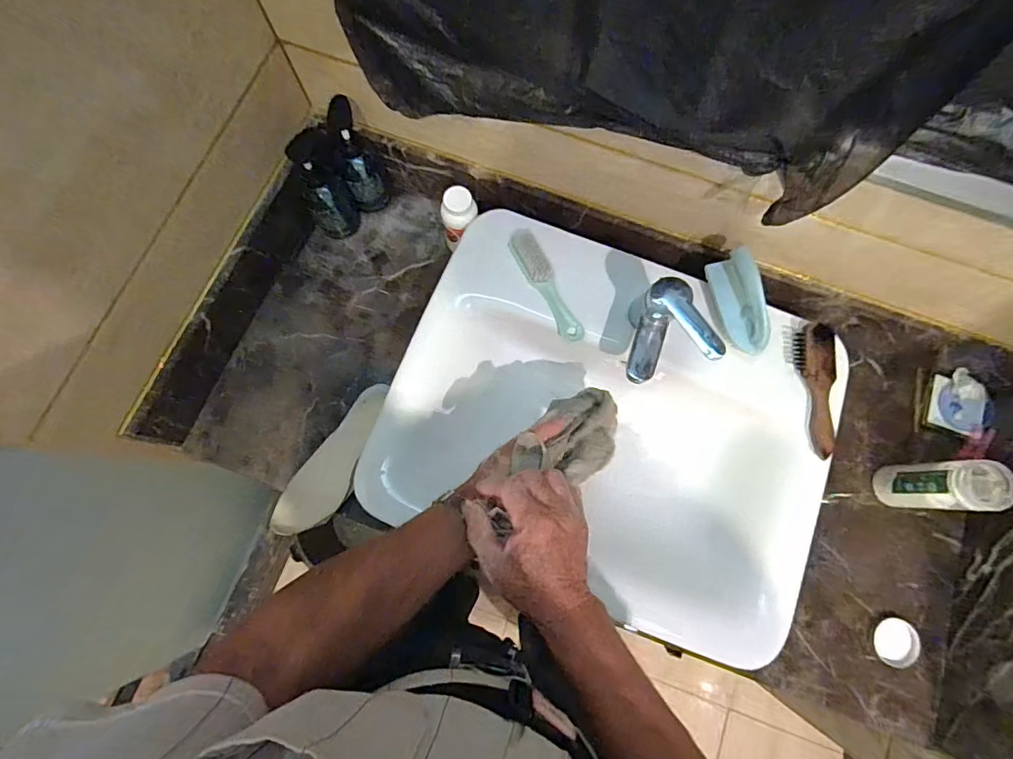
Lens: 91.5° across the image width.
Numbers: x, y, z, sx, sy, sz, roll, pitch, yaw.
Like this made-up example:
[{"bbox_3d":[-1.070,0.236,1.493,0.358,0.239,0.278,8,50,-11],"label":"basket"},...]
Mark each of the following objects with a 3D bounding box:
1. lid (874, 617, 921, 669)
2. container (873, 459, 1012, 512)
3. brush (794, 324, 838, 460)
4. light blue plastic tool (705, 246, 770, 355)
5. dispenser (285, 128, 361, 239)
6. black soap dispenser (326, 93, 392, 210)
[{"bbox_3d":[0.522,0.353,0.662,0.056,0.014,0.059,0,77,0],"label":"lid"},{"bbox_3d":[0.561,0.138,0.642,0.063,0.143,0.059,-2,77,0],"label":"container"},{"bbox_3d":[0.392,0.014,0.621,0.046,0.029,0.164,5,77,1],"label":"brush"},{"bbox_3d":[0.291,-0.096,0.613,0.035,0.057,0.123,-15,78,-3],"label":"light blue plastic tool"},{"bbox_3d":[-0.268,-0.280,0.725,0.068,0.160,0.072,0,77,0],"label":"dispenser"},{"bbox_3d":[-0.223,-0.327,0.738,0.060,0.160,0.074,-23,78,-5],"label":"black soap dispenser"}]

